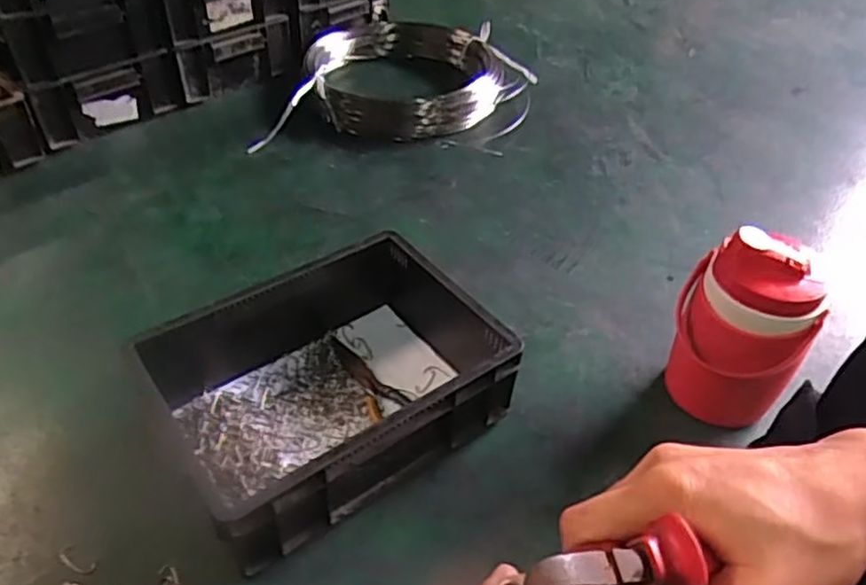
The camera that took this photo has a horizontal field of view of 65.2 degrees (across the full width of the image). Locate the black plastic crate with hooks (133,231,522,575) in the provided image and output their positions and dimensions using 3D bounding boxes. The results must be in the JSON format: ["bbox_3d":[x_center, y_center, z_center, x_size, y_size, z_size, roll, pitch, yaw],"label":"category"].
[{"bbox_3d":[-0.107,0.081,0.733,0.359,0.117,0.274,-26,49,-28],"label":"black plastic crate with hooks"}]

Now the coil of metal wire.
[{"bbox_3d":[-0.034,-0.407,1.285,0.430,0.074,0.461,7,42,4],"label":"coil of metal wire"}]

